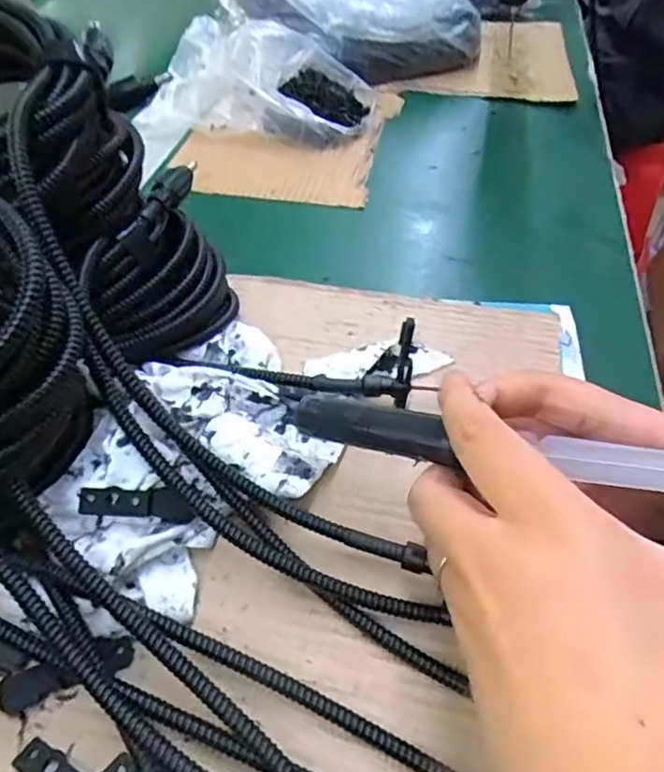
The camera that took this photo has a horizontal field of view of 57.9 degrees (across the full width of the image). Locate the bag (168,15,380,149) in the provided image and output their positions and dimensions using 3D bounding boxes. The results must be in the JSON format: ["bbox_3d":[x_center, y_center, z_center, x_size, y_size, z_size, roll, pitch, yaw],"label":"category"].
[{"bbox_3d":[-0.066,-0.296,0.581,0.210,0.068,0.142,4,48,3],"label":"bag"}]

